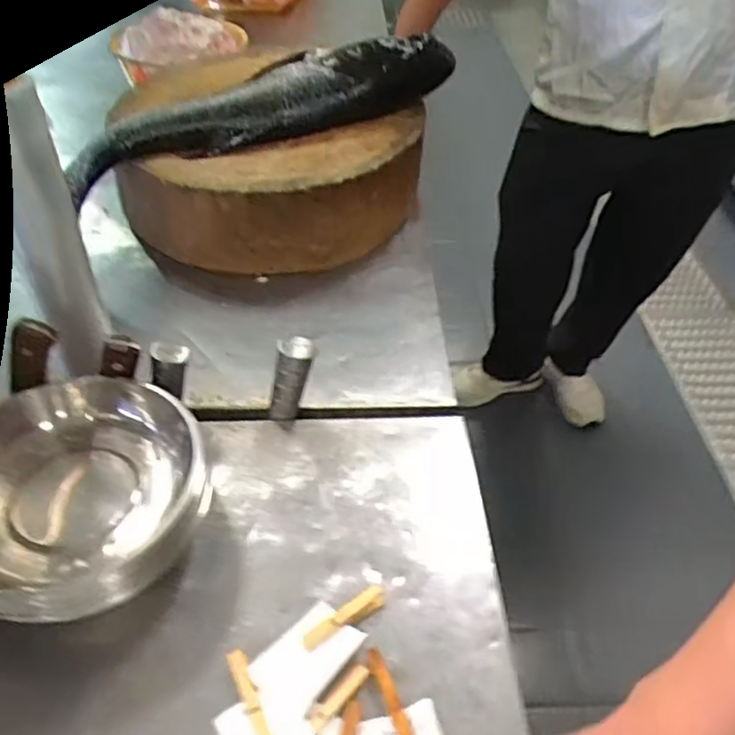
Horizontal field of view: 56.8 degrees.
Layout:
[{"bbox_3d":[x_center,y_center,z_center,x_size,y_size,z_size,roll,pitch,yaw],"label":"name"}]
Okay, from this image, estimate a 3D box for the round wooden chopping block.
[{"bbox_3d":[-0.136,-0.279,0.931,0.376,0.128,0.347,1,44,-1],"label":"round wooden chopping block"}]

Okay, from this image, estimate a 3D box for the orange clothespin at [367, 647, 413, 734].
[{"bbox_3d":[0.016,0.233,0.479,0.012,0.005,0.070,-14,46,-16],"label":"orange clothespin"}]

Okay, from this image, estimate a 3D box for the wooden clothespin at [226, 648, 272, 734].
[{"bbox_3d":[-0.083,0.231,0.478,0.012,0.008,0.073,-18,47,-20],"label":"wooden clothespin"}]

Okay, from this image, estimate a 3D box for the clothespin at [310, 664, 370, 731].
[{"bbox_3d":[-0.020,0.231,0.478,0.014,0.005,0.054,34,52,29],"label":"clothespin"}]

